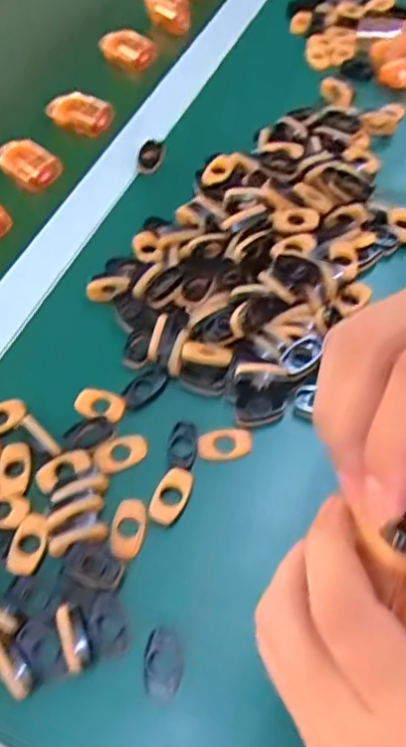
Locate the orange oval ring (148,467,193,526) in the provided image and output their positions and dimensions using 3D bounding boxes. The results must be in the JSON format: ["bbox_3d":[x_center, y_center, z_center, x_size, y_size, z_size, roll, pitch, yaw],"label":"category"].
[{"bbox_3d":[-0.019,0.072,0.346,0.019,0.008,0.033,21,62,15],"label":"orange oval ring"}]

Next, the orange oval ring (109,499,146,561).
[{"bbox_3d":[-0.044,0.090,0.339,0.019,0.006,0.035,5,59,6],"label":"orange oval ring"}]

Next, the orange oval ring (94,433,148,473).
[{"bbox_3d":[-0.052,0.049,0.366,0.033,0.006,0.020,-22,60,-10],"label":"orange oval ring"}]

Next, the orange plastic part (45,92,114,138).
[{"bbox_3d":[-0.119,-0.246,0.549,0.071,0.018,0.034,24,63,16],"label":"orange plastic part"}]

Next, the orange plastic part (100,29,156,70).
[{"bbox_3d":[-0.079,-0.333,0.596,0.060,0.026,0.023,24,63,17],"label":"orange plastic part"}]

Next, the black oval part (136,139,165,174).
[{"bbox_3d":[-0.045,-0.189,0.510,0.019,0.013,0.031,13,60,10],"label":"black oval part"}]

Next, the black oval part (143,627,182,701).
[{"bbox_3d":[-0.021,0.150,0.300,0.018,0.008,0.032,1,59,4],"label":"black oval part"}]

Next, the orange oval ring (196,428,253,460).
[{"bbox_3d":[0.014,0.044,0.367,0.034,0.005,0.021,-3,59,1],"label":"orange oval ring"}]

